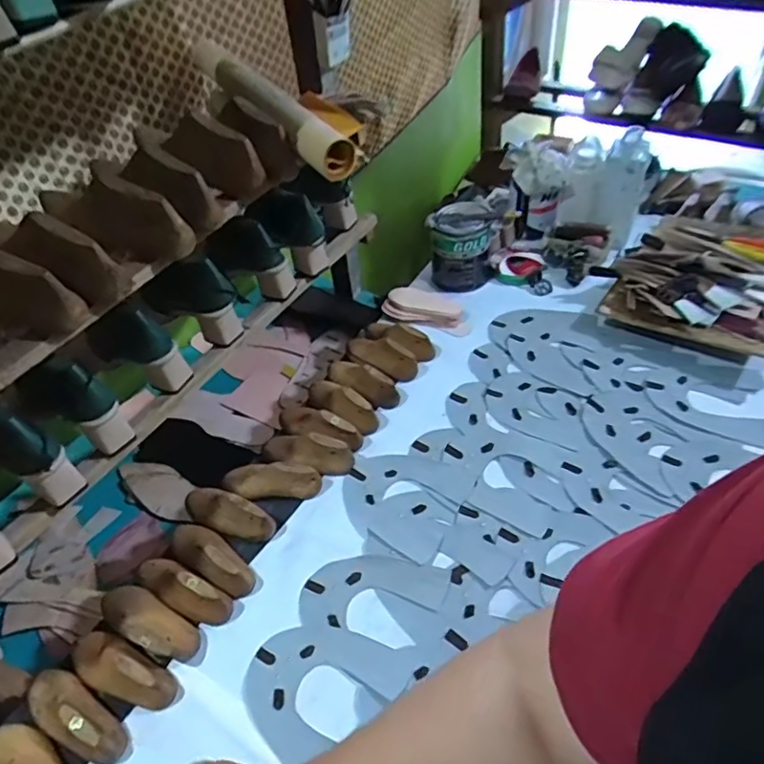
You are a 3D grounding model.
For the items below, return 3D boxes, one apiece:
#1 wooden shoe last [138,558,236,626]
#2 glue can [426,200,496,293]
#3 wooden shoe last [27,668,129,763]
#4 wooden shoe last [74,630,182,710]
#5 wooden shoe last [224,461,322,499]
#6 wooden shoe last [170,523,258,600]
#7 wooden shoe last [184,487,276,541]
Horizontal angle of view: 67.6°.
[{"bbox_3d":[-0.242,0.243,0.682,0.131,0.055,0.045,20,51,23],"label":"wooden shoe last"},{"bbox_3d":[0.148,-0.262,1.059,0.112,0.143,0.107,-3,46,3],"label":"glue can"},{"bbox_3d":[-0.324,0.345,0.597,0.138,0.059,0.051,18,51,21],"label":"wooden shoe last"},{"bbox_3d":[-0.295,0.313,0.625,0.146,0.054,0.054,18,51,21],"label":"wooden shoe last"},{"bbox_3d":[-0.154,0.138,0.782,0.136,0.043,0.054,6,47,11],"label":"wooden shoe last"},{"bbox_3d":[-0.210,0.216,0.709,0.124,0.053,0.050,23,53,25],"label":"wooden shoe last"},{"bbox_3d":[-0.207,0.171,0.753,0.139,0.048,0.049,18,51,21],"label":"wooden shoe last"}]

